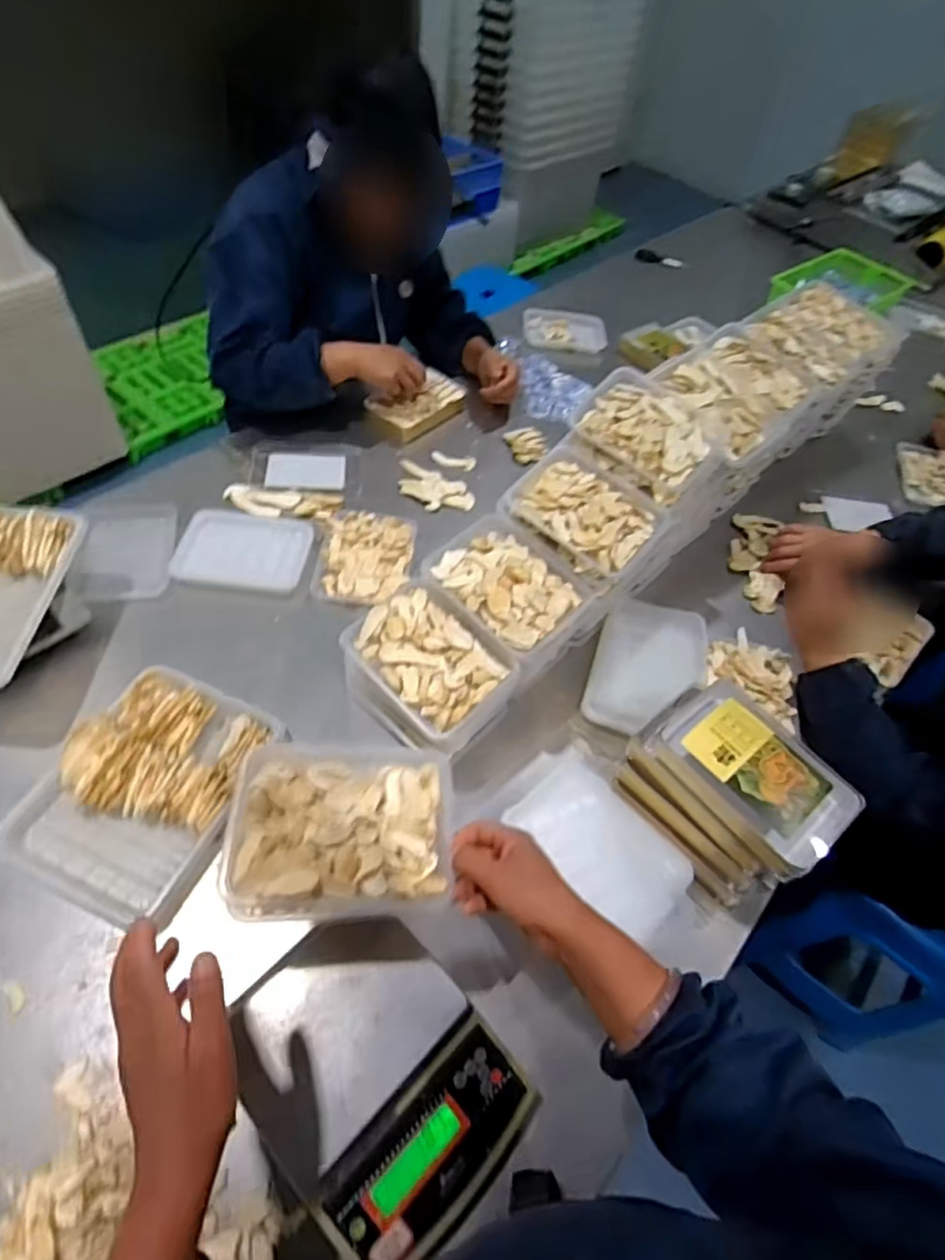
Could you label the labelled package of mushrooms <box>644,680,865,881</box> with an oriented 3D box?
[{"bbox_3d":[0.290,0.138,0.647,0.134,0.039,0.190,-29,62,-24],"label":"labelled package of mushrooms"}]

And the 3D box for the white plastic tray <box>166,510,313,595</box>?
[{"bbox_3d":[-0.341,-0.120,0.939,0.179,0.029,0.136,6,54,-2],"label":"white plastic tray"}]

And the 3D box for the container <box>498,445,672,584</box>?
[{"bbox_3d":[0.145,-0.155,0.807,0.189,0.055,0.145,39,60,22],"label":"container"}]

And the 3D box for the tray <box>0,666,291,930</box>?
[{"bbox_3d":[-0.371,0.177,0.718,0.219,0.037,0.265,18,54,7],"label":"tray"}]

